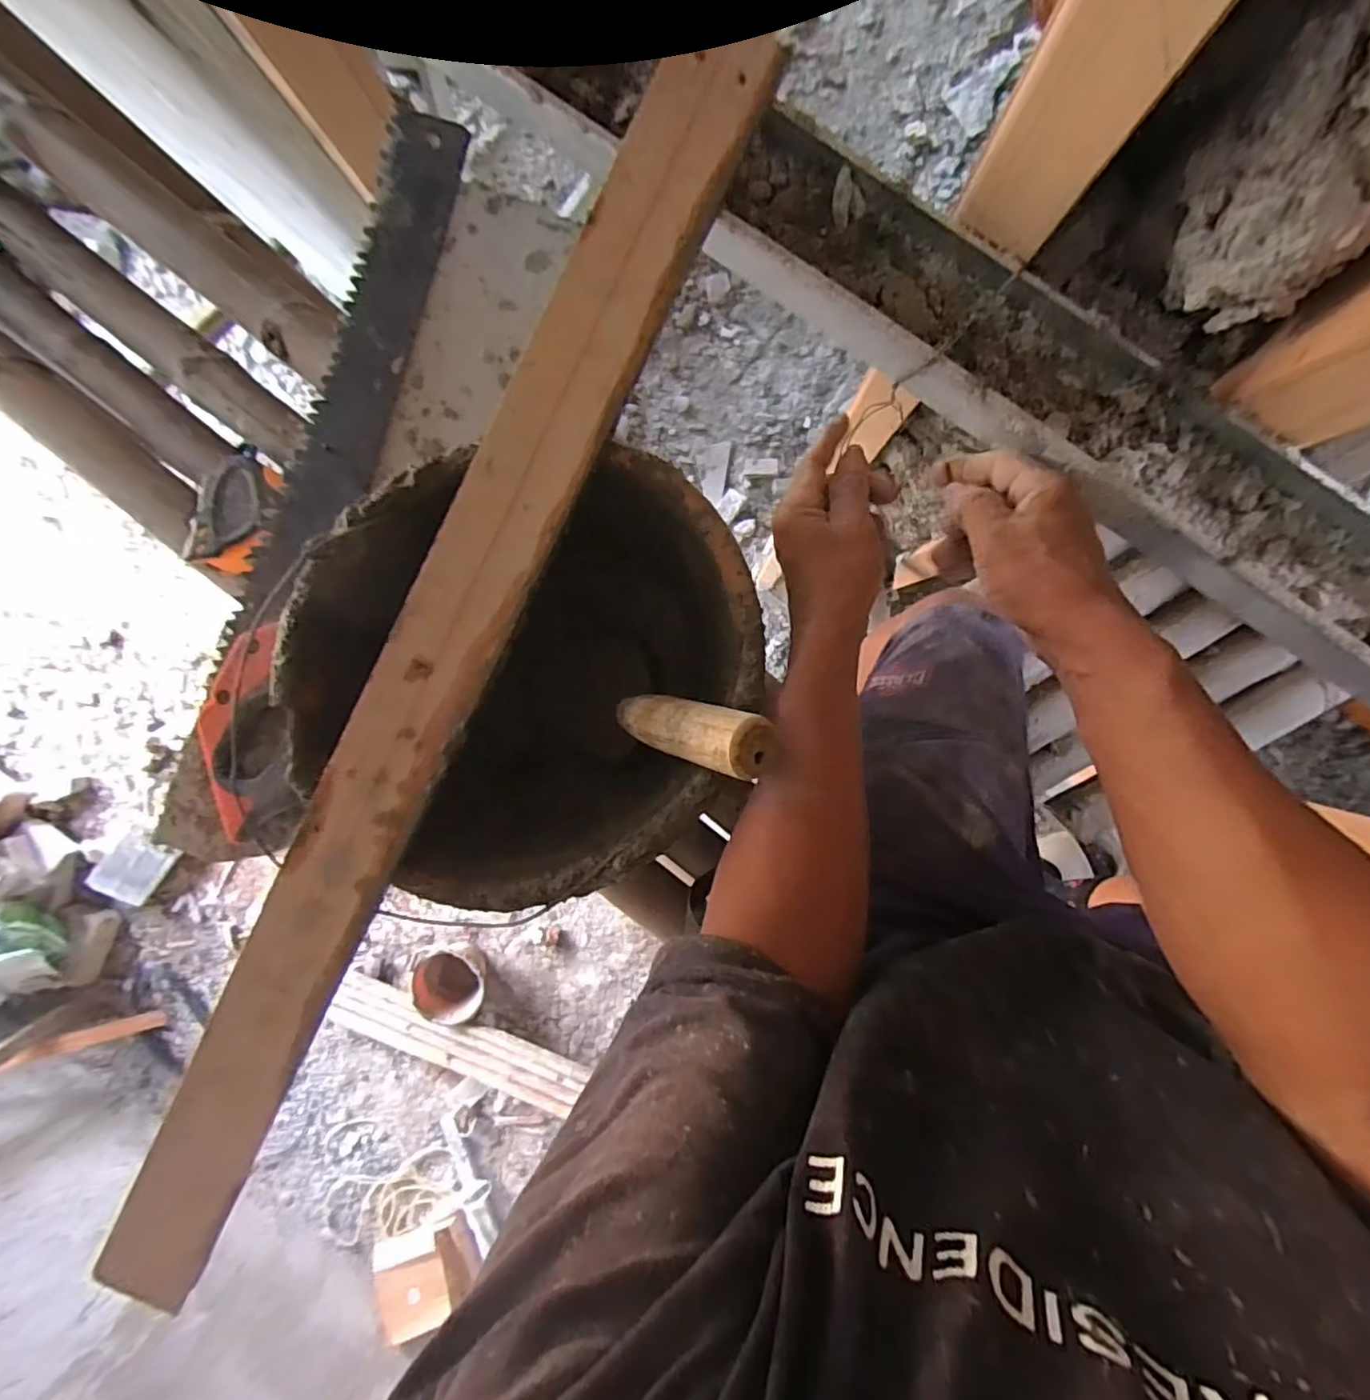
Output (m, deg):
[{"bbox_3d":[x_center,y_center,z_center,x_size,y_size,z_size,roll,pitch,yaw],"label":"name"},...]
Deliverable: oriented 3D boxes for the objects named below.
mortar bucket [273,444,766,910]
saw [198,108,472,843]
[{"bbox_3d":[-0.090,-0.016,0.429,0.279,0.169,0.254,0,95,3],"label":"mortar bucket"},{"bbox_3d":[-0.270,-0.175,0.468,0.075,0.034,0.565,13,87,-4],"label":"saw"}]

